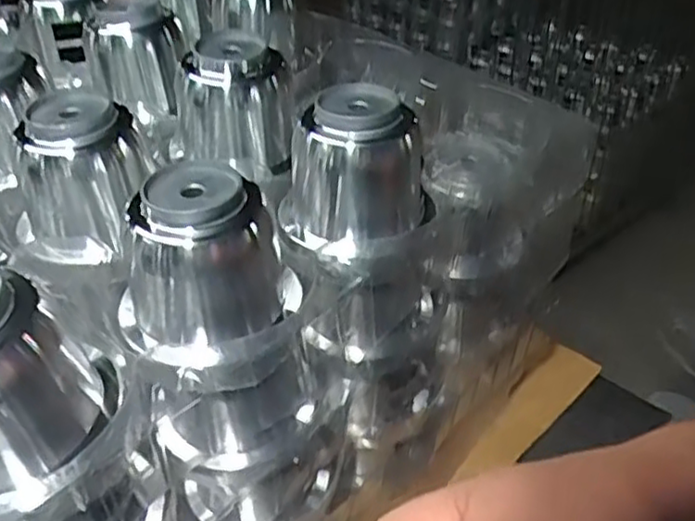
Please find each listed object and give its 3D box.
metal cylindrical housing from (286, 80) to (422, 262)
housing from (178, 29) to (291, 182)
[{"bbox_3d":[0.003,-0.046,0.394,0.076,0.076,0.067,-30,46,-30],"label":"metal cylindrical housing"},{"bbox_3d":[-0.070,-0.097,0.453,0.076,0.074,0.062,-9,39,-8],"label":"housing"}]

